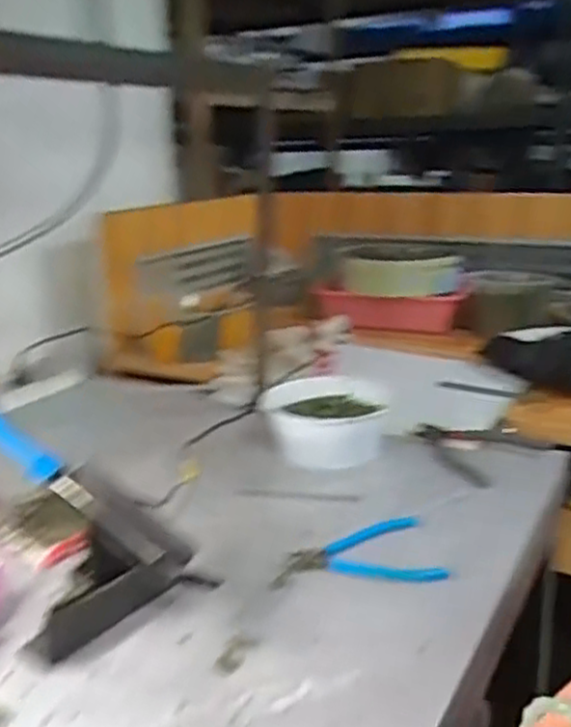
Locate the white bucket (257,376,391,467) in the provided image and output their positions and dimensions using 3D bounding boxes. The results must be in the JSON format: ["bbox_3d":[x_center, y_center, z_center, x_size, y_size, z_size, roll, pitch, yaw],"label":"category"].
[{"bbox_3d":[0.052,0.076,0.926,0.164,0.070,0.173,-1,17,0],"label":"white bucket"}]

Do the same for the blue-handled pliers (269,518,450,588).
[{"bbox_3d":[0.064,0.182,0.673,0.157,0.010,0.101,-4,17,-9],"label":"blue-handled pliers"}]

